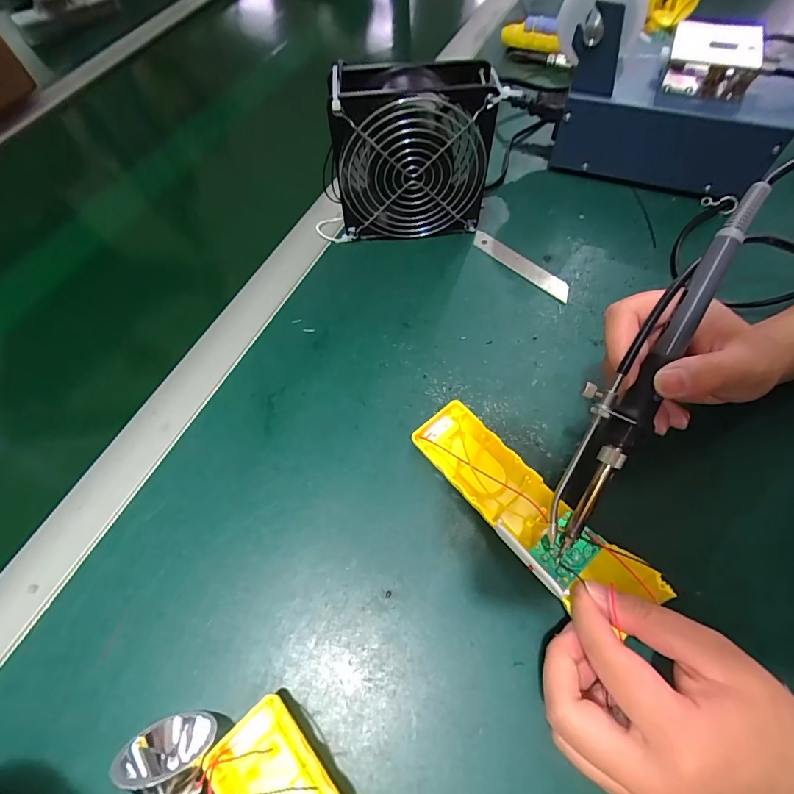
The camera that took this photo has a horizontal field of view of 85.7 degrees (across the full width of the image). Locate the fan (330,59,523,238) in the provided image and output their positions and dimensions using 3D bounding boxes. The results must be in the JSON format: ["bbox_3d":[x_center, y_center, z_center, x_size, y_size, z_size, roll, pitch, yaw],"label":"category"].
[{"bbox_3d":[0.007,-0.190,0.348,0.135,0.123,0.048,-3,62,-1],"label":"fan"}]

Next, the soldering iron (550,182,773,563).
[{"bbox_3d":[0.127,-0.014,0.226,0.032,0.017,0.206,28,95,14],"label":"soldering iron"}]

